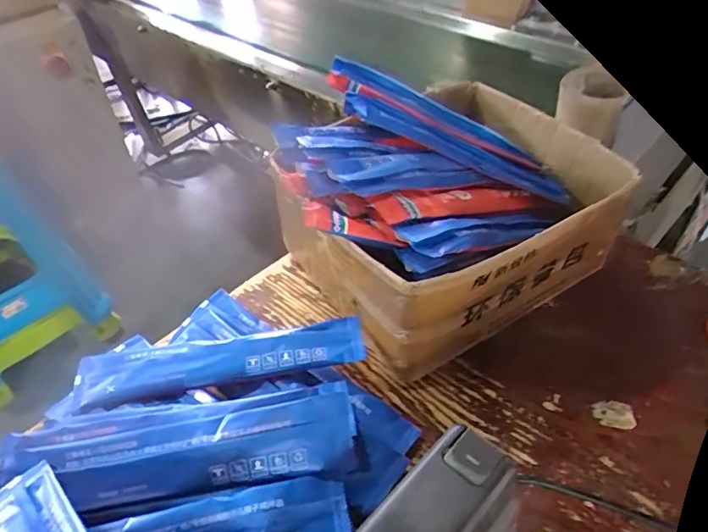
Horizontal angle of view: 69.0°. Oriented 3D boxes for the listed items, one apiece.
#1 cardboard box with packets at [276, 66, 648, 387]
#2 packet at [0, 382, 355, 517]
[{"bbox_3d":[0.102,-0.080,0.582,0.325,0.175,0.293,-23,48,-20],"label":"cardboard box with packets"},{"bbox_3d":[-0.153,0.151,0.422,0.302,0.019,0.072,-9,67,6],"label":"packet"}]

